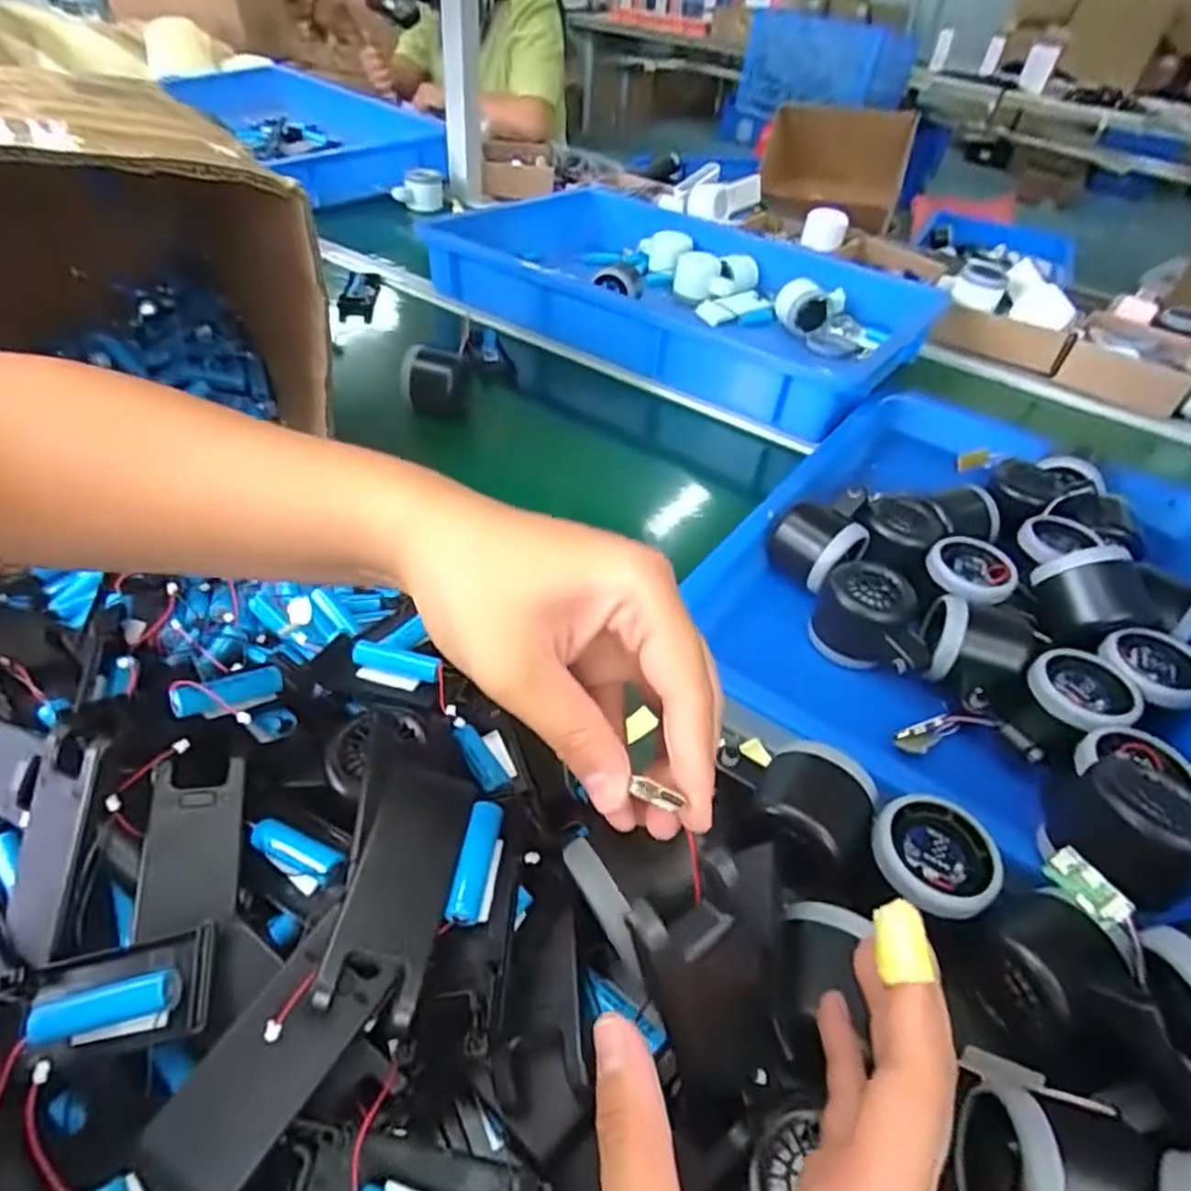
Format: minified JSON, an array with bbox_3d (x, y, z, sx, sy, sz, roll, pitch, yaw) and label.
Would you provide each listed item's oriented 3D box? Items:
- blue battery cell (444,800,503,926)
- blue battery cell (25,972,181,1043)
[{"bbox_3d":[-0.051,0.114,0.296,0.014,0.014,0.050,9,44,2],"label":"blue battery cell"},{"bbox_3d":[-0.181,0.153,0.259,0.050,0.014,0.012,-6,45,-13],"label":"blue battery cell"}]

